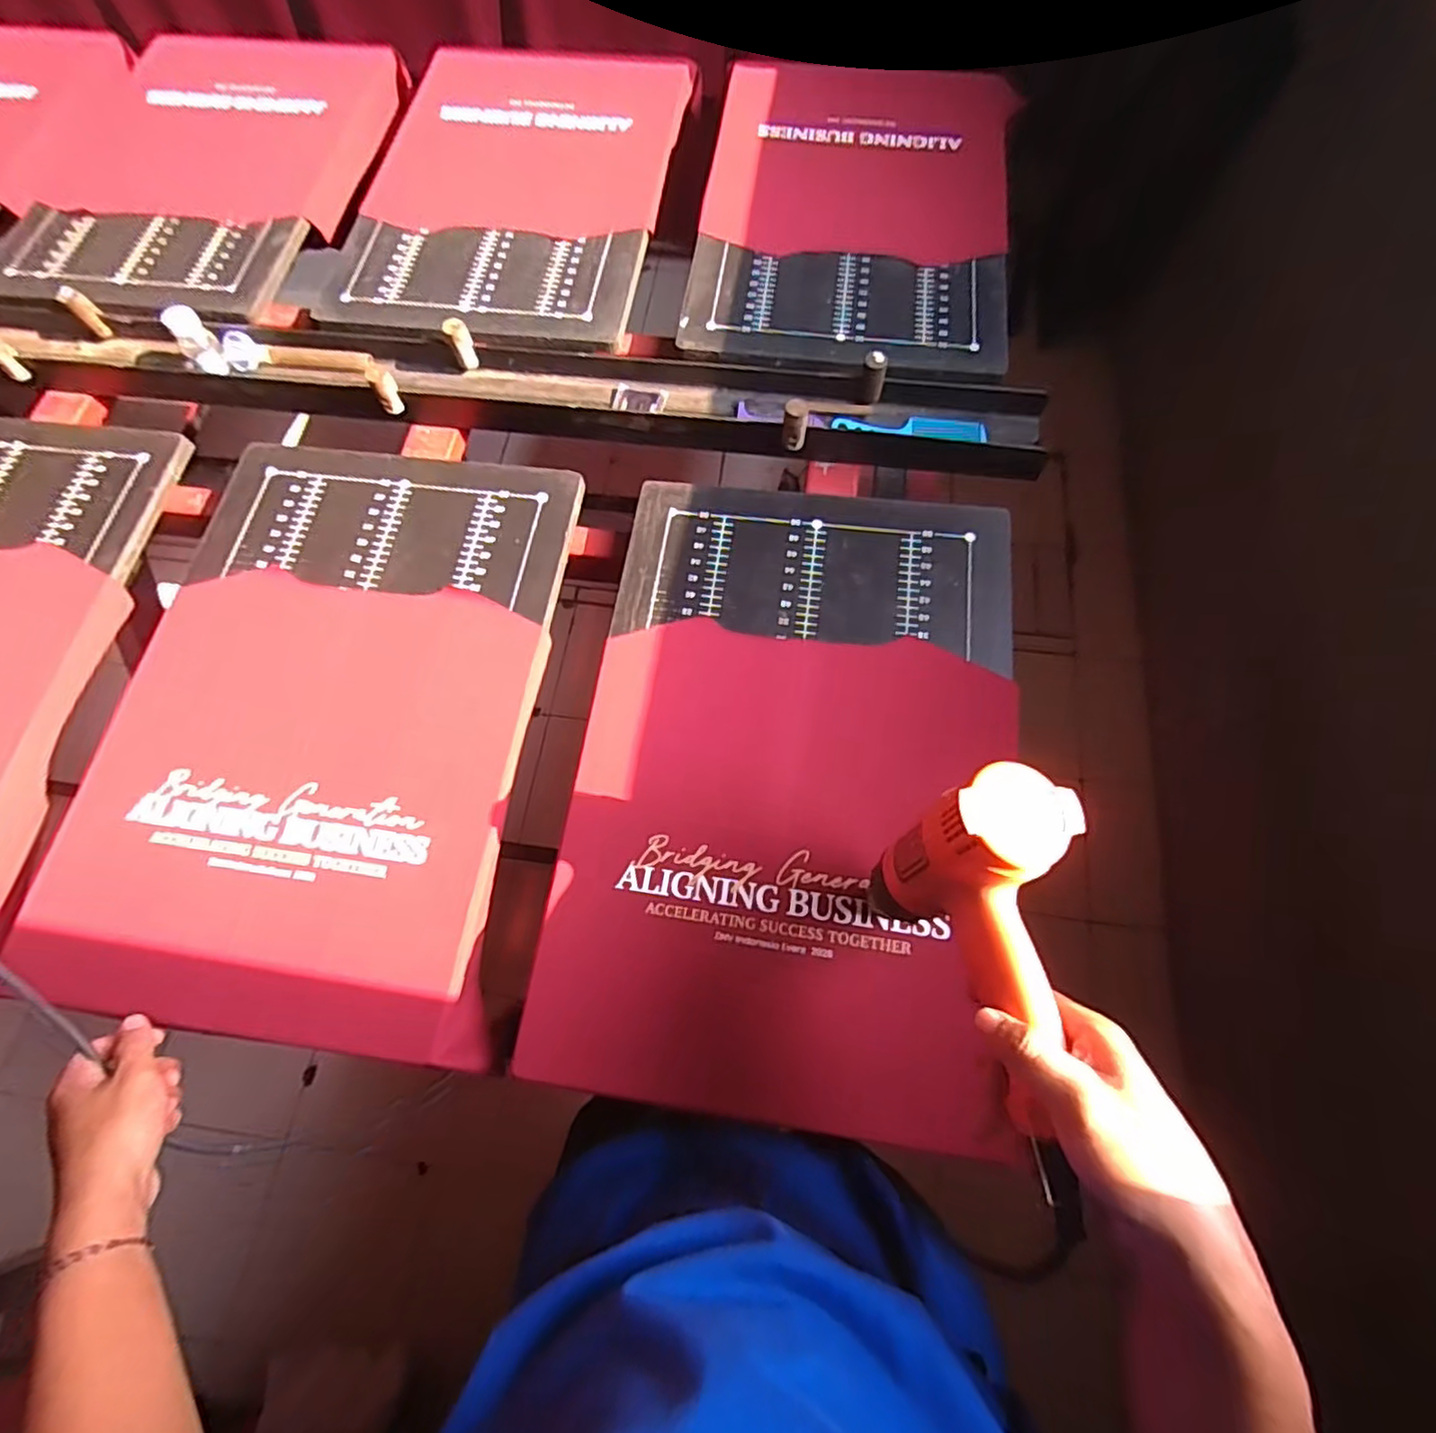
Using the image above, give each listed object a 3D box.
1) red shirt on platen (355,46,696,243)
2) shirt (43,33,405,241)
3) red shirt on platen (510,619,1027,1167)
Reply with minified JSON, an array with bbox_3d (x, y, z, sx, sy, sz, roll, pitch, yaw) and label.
[{"bbox_3d":[-0.268,-0.843,0.954,0.407,0.043,0.393,5,69,4],"label":"red shirt on platen"},{"bbox_3d":[-0.726,-0.891,0.999,0.454,0.049,0.455,7,69,5],"label":"shirt"},{"bbox_3d":[0.055,0.119,0.582,0.381,0.018,0.413,7,69,5],"label":"red shirt on platen"}]

